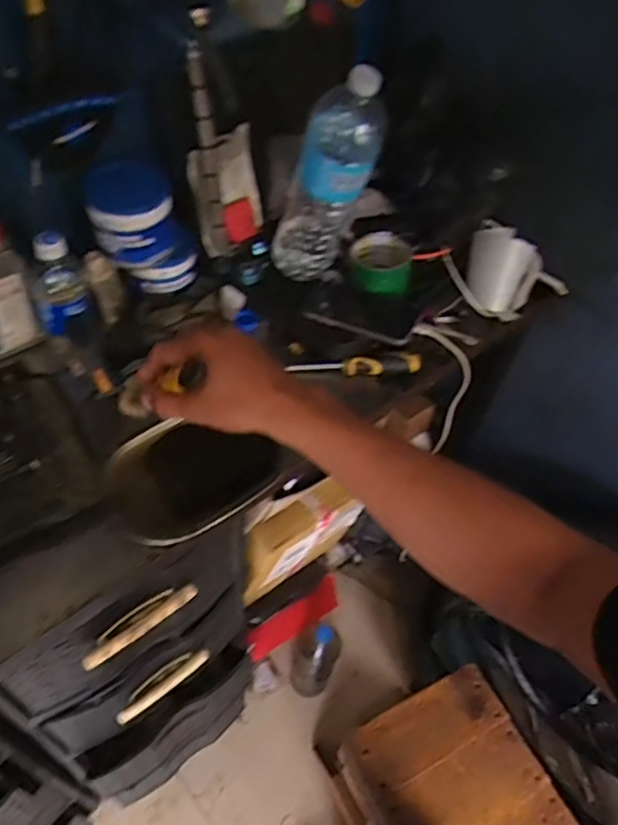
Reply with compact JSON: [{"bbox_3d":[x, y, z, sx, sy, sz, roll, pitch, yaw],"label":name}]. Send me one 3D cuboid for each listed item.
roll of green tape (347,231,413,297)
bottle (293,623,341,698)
[{"bbox_3d":[0.098,-0.205,0.863,0.085,0.051,0.091,3,51,-3],"label":"roll of green tape"},{"bbox_3d":[0.012,0.522,1.290,0.083,0.293,0.072,16,51,7],"label":"bottle"}]

